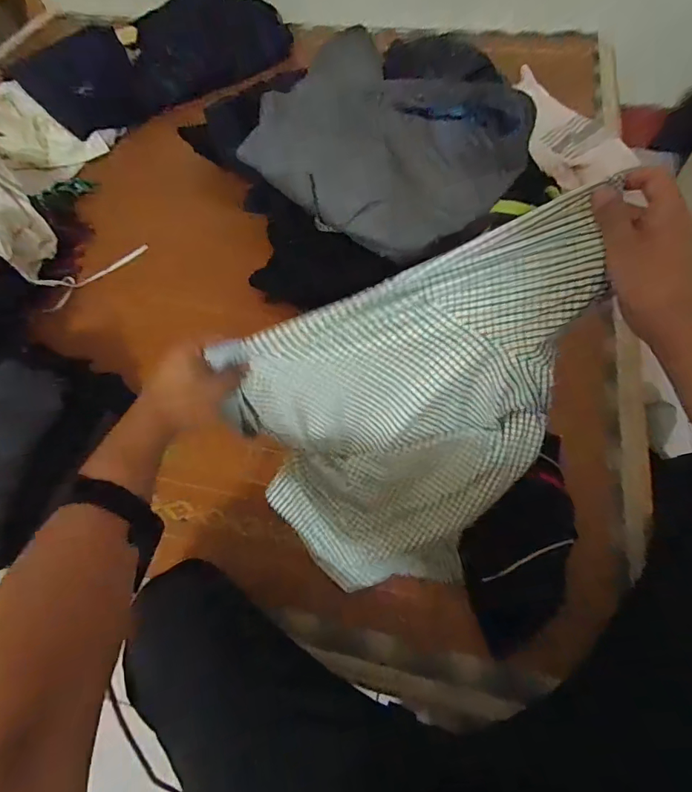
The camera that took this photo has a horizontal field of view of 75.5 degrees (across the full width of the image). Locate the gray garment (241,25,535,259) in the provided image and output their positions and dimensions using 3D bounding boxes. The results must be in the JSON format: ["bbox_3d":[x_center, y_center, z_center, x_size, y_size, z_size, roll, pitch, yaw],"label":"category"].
[{"bbox_3d":[0.080,-0.430,0.828,0.497,0.278,0.232,-18,60,-6],"label":"gray garment"}]

